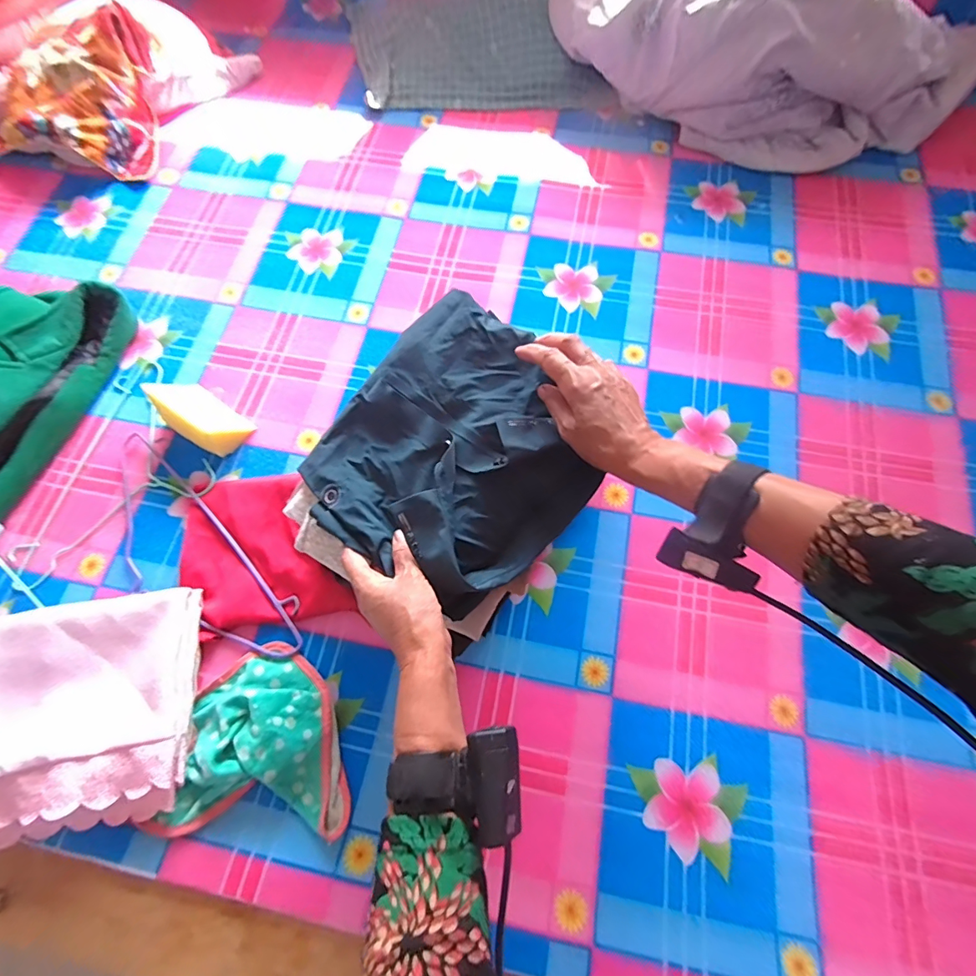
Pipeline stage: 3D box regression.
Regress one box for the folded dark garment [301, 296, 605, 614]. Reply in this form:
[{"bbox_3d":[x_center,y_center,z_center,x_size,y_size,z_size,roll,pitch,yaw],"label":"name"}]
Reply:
[{"bbox_3d":[-0.030,-0.036,0.465,0.243,0.049,0.257,36,74,13],"label":"folded dark garment"}]

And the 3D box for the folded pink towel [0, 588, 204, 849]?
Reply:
[{"bbox_3d":[-0.521,0.273,0.567,0.313,0.062,0.247,-9,70,-3],"label":"folded pink towel"}]

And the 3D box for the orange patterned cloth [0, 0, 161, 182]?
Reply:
[{"bbox_3d":[-0.798,-0.774,0.911,0.309,0.080,0.291,13,91,-2],"label":"orange patterned cloth"}]

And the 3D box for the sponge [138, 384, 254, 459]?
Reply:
[{"bbox_3d":[-0.440,-0.112,0.719,0.139,0.059,0.076,34,74,12],"label":"sponge"}]

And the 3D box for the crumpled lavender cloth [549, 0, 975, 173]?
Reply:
[{"bbox_3d":[0.523,-0.838,0.874,0.855,0.232,0.327,17,71,7],"label":"crumpled lavender cloth"}]

